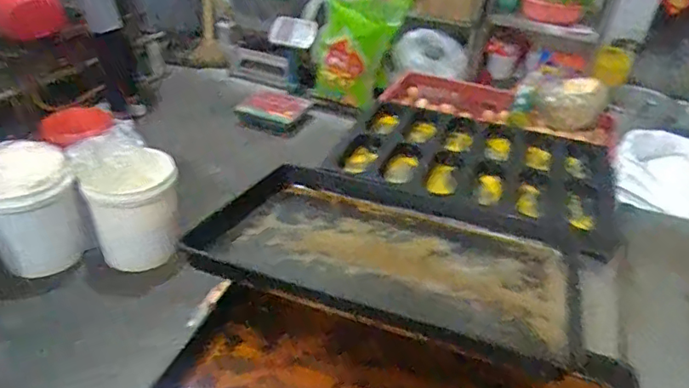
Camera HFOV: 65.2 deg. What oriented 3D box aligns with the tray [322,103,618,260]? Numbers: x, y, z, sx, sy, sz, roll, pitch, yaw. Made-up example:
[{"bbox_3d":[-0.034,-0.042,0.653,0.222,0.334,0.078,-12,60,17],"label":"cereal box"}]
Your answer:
[{"bbox_3d":[0.314,-0.068,1.293,0.636,0.057,0.516,17,36,18],"label":"tray"}]

